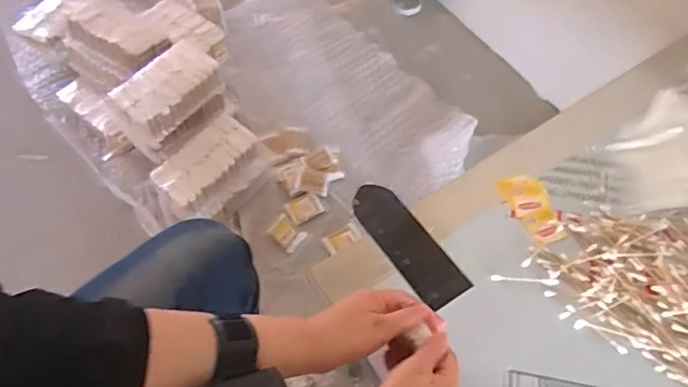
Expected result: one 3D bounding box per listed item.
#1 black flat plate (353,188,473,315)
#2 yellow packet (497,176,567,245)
[{"bbox_3d":[0.073,0.058,0.652,0.065,0.010,0.176,-27,61,-16],"label":"black flat plate"},{"bbox_3d":[0.233,0.019,0.667,0.053,0.004,0.094,-14,60,-7],"label":"yellow packet"}]

